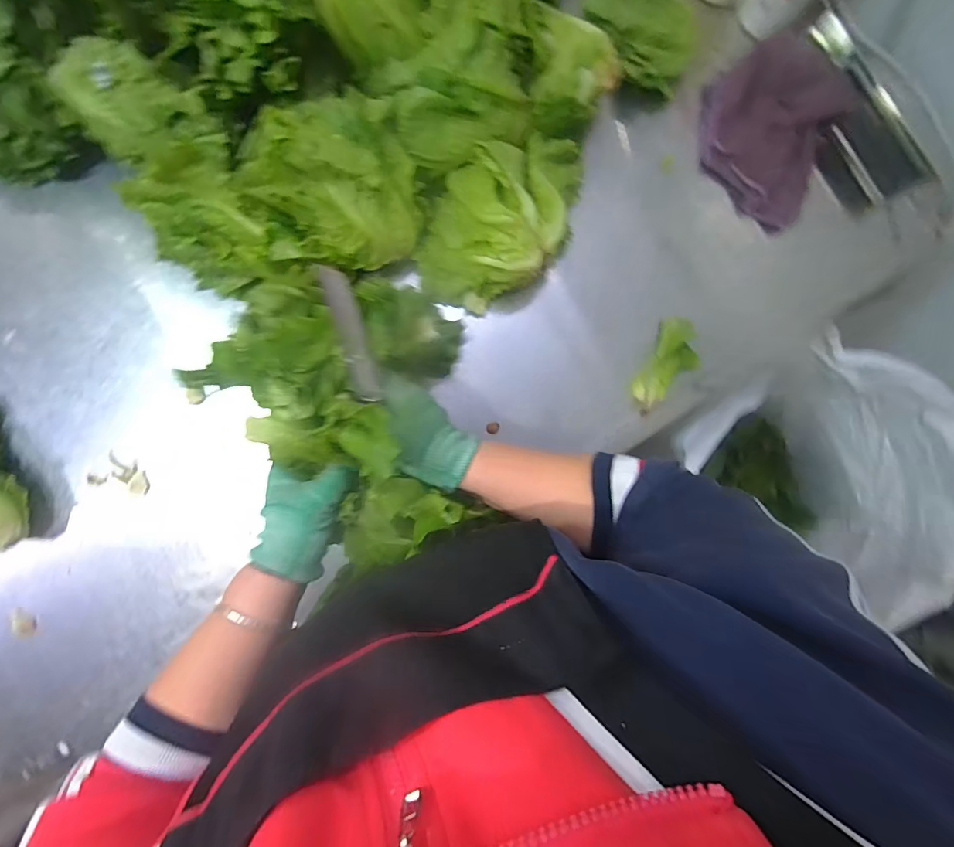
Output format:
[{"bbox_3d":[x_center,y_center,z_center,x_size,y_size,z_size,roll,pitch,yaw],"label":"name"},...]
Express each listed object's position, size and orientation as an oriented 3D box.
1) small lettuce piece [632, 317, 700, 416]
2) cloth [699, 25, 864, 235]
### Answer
[{"bbox_3d":[0.211,-0.060,0.482,0.056,0.023,0.102,21,87,-1],"label":"small lettuce piece"},{"bbox_3d":[0.322,-0.314,0.473,0.132,0.029,0.165,-41,87,30],"label":"cloth"}]

